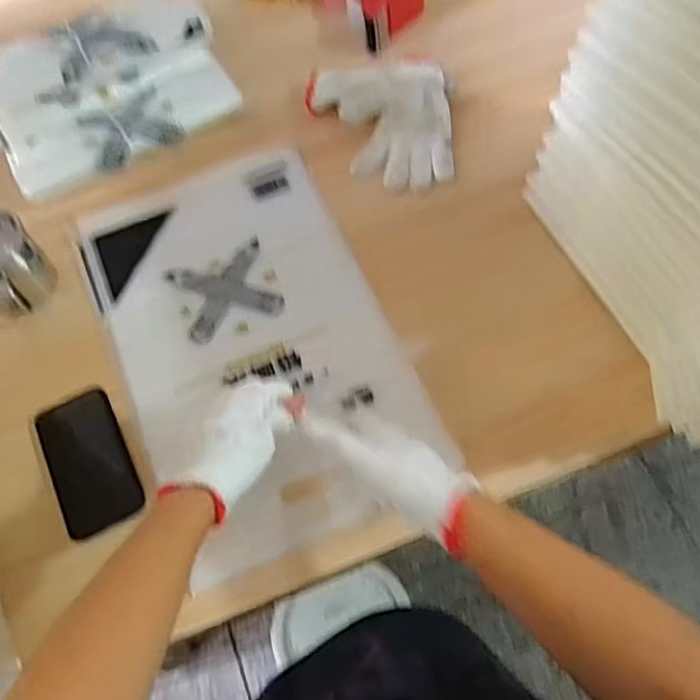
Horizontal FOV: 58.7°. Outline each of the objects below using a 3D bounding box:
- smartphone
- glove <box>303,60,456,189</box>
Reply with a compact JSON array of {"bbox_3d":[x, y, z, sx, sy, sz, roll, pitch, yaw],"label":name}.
[{"bbox_3d":[-0.269,0.113,0.638,0.077,0.014,0.141,-26,65,-9],"label":"smartphone"},{"bbox_3d":[0.049,-0.294,0.805,0.173,0.041,0.186,-1,64,3],"label":"glove"}]

